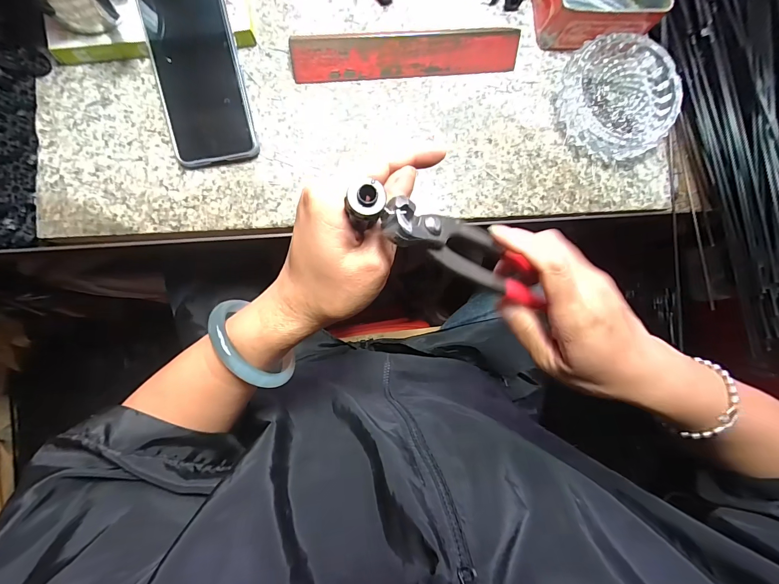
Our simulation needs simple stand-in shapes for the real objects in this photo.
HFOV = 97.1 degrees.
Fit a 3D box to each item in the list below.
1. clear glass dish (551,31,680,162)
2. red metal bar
[{"bbox_3d":[0.237,-0.199,0.357,0.111,0.036,0.114,0,86,-7],"label":"clear glass dish"},{"bbox_3d":[0.019,-0.234,0.339,0.222,0.028,0.028,-7,87,-7],"label":"red metal bar"}]

